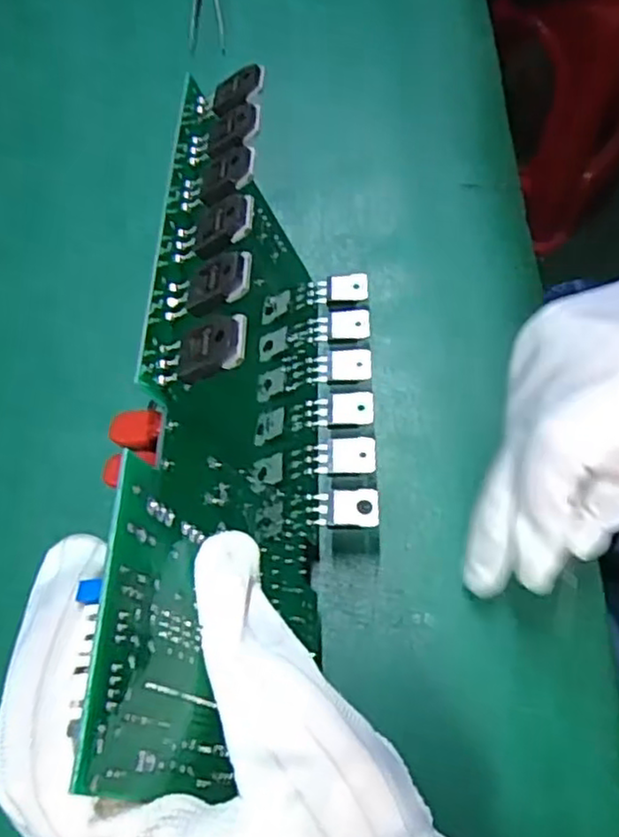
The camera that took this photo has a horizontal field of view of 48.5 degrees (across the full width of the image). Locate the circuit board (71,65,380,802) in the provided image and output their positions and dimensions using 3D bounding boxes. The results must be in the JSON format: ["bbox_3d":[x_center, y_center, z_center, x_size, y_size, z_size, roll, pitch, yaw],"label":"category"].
[{"bbox_3d":[-0.017,0.003,0.238,0.050,0.123,0.219,-4,61,16],"label":"circuit board"}]

